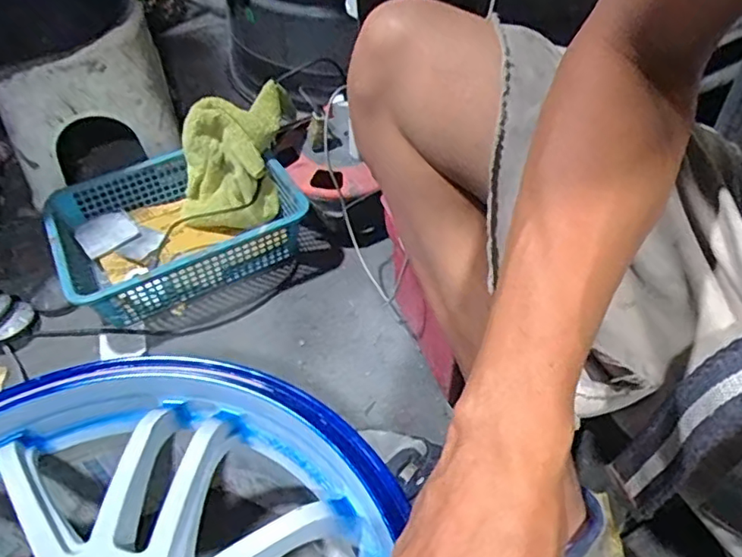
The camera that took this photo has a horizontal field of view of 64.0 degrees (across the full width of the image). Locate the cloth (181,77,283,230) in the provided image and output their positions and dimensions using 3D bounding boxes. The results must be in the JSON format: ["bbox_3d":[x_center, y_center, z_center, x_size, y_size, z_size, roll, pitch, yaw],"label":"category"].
[{"bbox_3d":[-0.186,-0.154,0.785,0.141,0.133,0.122,-5,47,-2],"label":"cloth"}]

